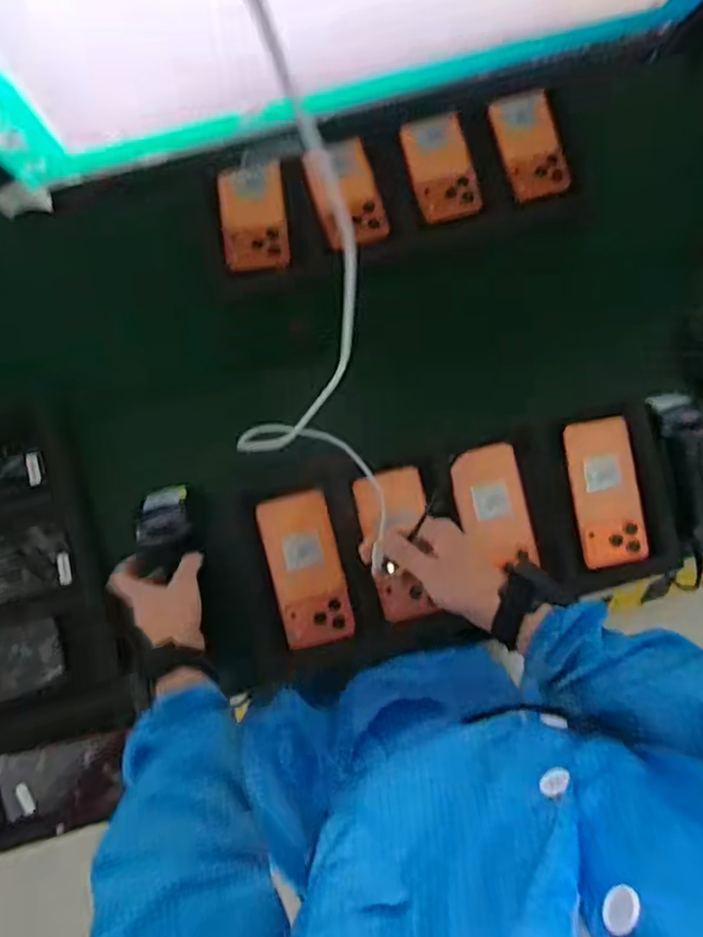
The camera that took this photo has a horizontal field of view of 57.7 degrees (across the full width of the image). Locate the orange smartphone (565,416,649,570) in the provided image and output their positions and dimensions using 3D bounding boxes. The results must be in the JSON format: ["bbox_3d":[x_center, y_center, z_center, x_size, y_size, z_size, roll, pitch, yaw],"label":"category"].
[{"bbox_3d":[0.289,0.027,0.725,0.071,0.018,0.163,-8,81,-3],"label":"orange smartphone"}]

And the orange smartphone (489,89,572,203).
[{"bbox_3d":[0.226,-0.404,0.798,0.086,0.012,0.128,-21,92,-10],"label":"orange smartphone"}]

